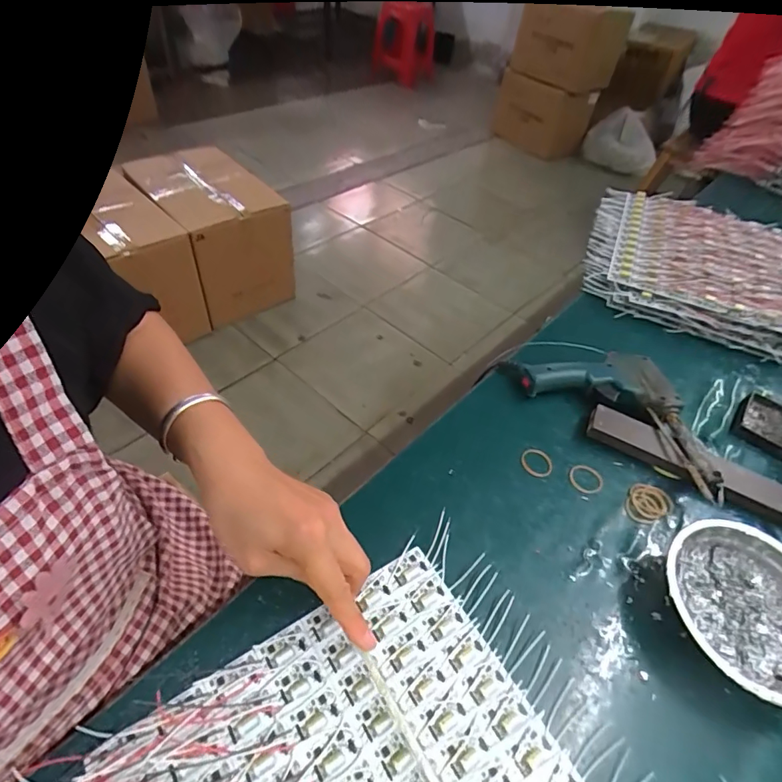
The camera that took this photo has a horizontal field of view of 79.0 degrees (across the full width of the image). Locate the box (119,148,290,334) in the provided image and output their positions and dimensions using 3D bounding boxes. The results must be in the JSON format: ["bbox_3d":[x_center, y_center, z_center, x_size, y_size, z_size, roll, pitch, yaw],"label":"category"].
[{"bbox_3d":[-0.573,-0.540,1.586,0.356,0.376,0.494,-27,56,-28],"label":"box"}]

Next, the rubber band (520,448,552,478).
[{"bbox_3d":[0.139,0.068,0.452,0.031,0.004,0.028,37,54,25],"label":"rubber band"}]

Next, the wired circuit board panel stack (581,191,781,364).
[{"bbox_3d":[0.459,-0.176,0.674,0.352,0.069,0.303,16,48,8],"label":"wired circuit board panel stack"}]

